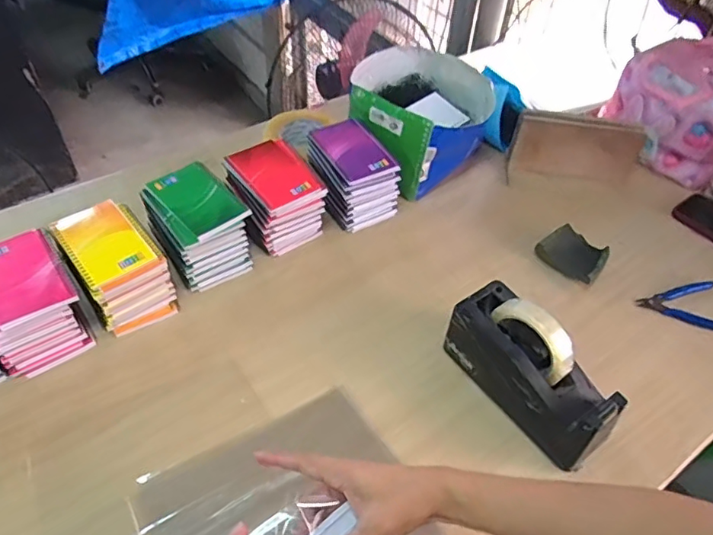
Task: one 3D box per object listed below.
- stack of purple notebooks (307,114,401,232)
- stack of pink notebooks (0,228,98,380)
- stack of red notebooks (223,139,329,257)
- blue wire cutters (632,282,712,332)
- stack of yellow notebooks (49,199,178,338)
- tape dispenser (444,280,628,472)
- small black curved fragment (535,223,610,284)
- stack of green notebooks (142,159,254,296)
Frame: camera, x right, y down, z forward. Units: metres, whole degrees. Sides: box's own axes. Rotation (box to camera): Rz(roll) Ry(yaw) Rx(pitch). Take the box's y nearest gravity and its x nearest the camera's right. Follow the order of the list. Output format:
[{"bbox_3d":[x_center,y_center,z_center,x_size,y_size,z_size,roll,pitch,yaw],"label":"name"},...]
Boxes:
[{"bbox_3d":[-0.012,-0.149,0.862,0.117,0.105,0.141,-17,50,-18],"label":"stack of purple notebooks"},{"bbox_3d":[-0.418,0.041,0.685,0.111,0.101,0.150,-27,54,-26],"label":"stack of pink notebooks"},{"bbox_3d":[-0.125,-0.106,0.819,0.110,0.106,0.134,-23,52,-22],"label":"stack of red notebooks"},{"bbox_3d":[0.481,0.065,0.773,0.128,0.014,0.087,-10,49,-12],"label":"blue wire cutters"},{"bbox_3d":[-0.322,-0.001,0.724,0.100,0.102,0.152,-29,55,-27],"label":"stack of yellow notebooks"},{"bbox_3d":[0.207,0.118,0.642,0.074,0.143,0.211,-28,55,-26],"label":"tape dispenser"},{"bbox_3d":[0.333,-0.022,0.818,0.079,0.035,0.092,-32,57,-29],"label":"small black curved fragment"},{"bbox_3d":[-0.231,-0.058,0.780,0.115,0.107,0.146,-28,54,-26],"label":"stack of green notebooks"}]

